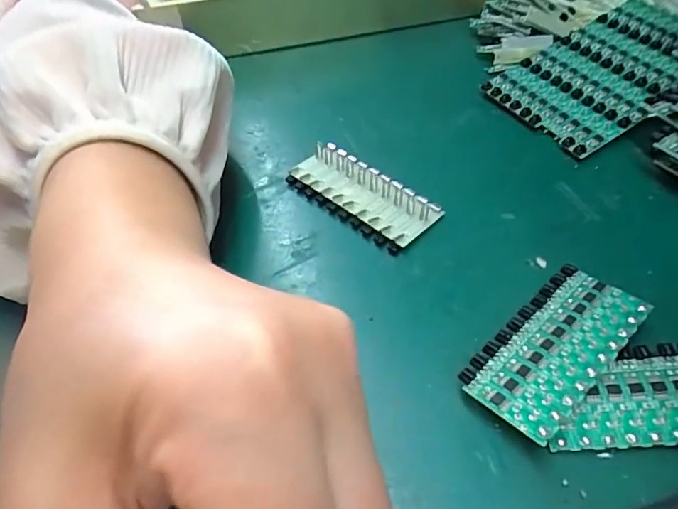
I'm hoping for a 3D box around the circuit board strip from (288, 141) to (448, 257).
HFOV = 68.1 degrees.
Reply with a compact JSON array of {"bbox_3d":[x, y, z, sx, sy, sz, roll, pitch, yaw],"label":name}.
[{"bbox_3d":[0.011,-0.030,0.259,0.035,0.010,0.078,-39,58,-24],"label":"circuit board strip"}]

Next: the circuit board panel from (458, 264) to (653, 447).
[{"bbox_3d":[0.083,0.036,0.195,0.078,0.013,0.037,-38,57,-24],"label":"circuit board panel"}]

